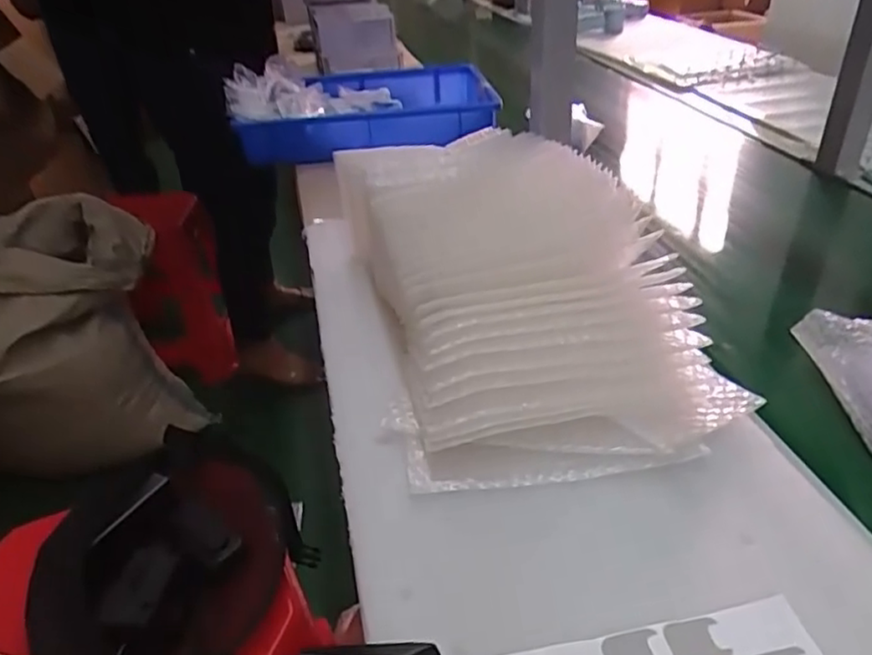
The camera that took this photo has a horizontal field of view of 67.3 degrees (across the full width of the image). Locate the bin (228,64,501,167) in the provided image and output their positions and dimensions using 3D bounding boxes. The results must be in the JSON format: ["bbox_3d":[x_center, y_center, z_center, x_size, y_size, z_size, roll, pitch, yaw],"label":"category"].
[{"bbox_3d":[-0.119,-0.367,1.153,0.437,0.092,0.294,-10,35,-10],"label":"bin"}]

